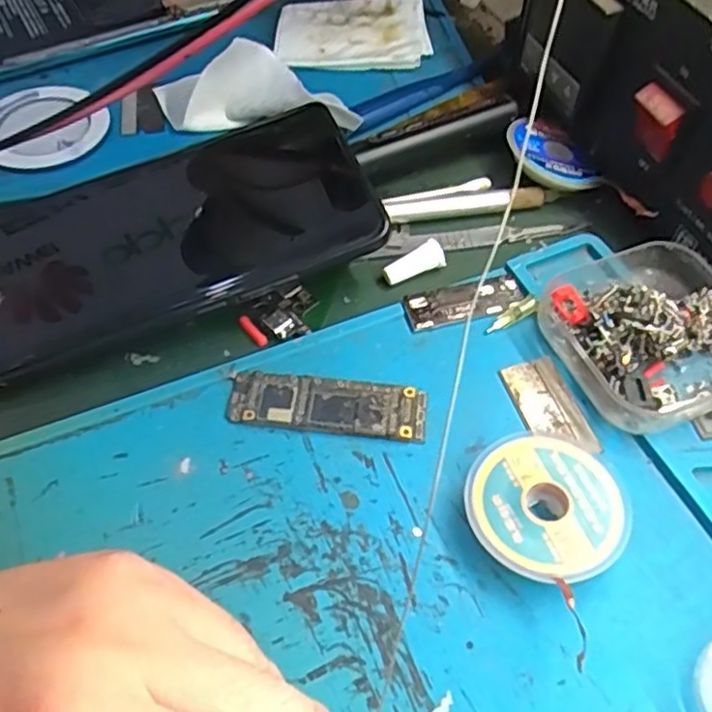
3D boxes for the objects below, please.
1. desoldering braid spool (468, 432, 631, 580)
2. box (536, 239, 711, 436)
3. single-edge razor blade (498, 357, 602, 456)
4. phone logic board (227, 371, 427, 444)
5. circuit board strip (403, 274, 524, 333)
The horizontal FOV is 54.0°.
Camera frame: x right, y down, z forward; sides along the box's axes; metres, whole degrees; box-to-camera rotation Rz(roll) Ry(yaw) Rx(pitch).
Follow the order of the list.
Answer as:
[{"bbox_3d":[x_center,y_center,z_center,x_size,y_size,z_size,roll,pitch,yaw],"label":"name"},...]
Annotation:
[{"bbox_3d":[0.054,0.044,0.205,0.042,0.013,0.047,5,55,4],"label":"desoldering braid spool"},{"bbox_3d":[0.103,-0.009,0.236,0.066,0.023,0.061,-16,56,-10],"label":"box"},{"bbox_3d":[0.064,0.017,0.230,0.019,0.004,0.038,-19,59,-6],"label":"single-edge razor blade"},{"bbox_3d":[-0.010,0.016,0.230,0.064,0.004,0.019,5,55,5],"label":"phone logic board"},{"bbox_3d":[0.040,-0.020,0.256,0.044,0.004,0.017,-17,56,-11],"label":"circuit board strip"}]

